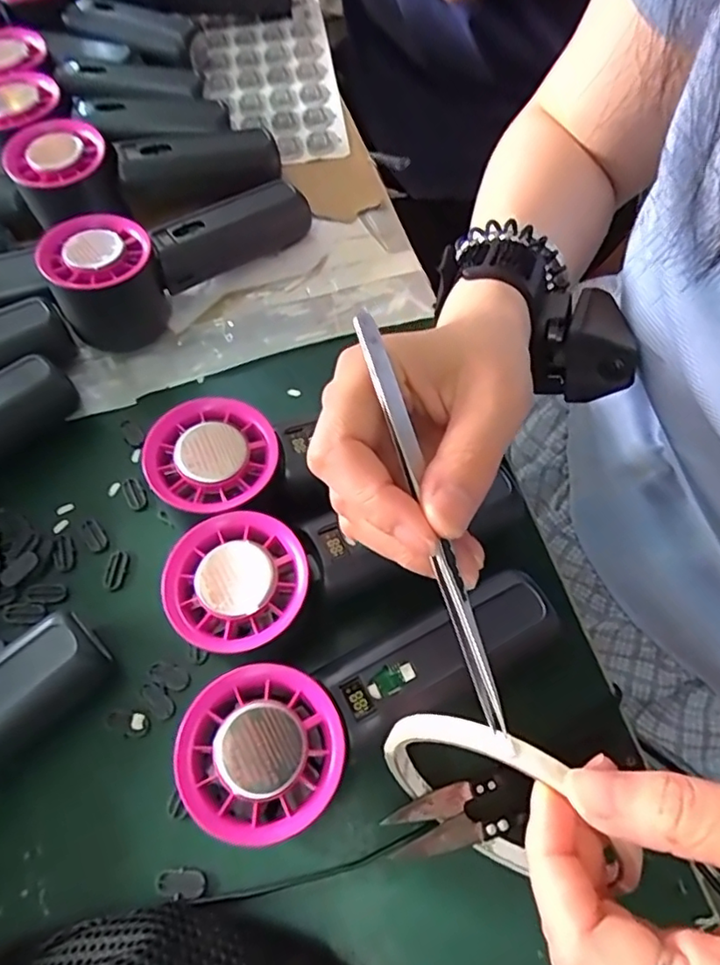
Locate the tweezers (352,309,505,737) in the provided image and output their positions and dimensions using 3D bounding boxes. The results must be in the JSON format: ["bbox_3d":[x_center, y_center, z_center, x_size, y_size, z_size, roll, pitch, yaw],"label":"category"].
[{"bbox_3d":[0.020,0.010,0.183,0.007,0.007,0.134,-17,81,-5],"label":"tweezers"}]

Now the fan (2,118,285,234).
[{"bbox_3d":[-0.130,-0.198,0.379,0.156,0.053,0.057,-16,64,-4],"label":"fan"}]

